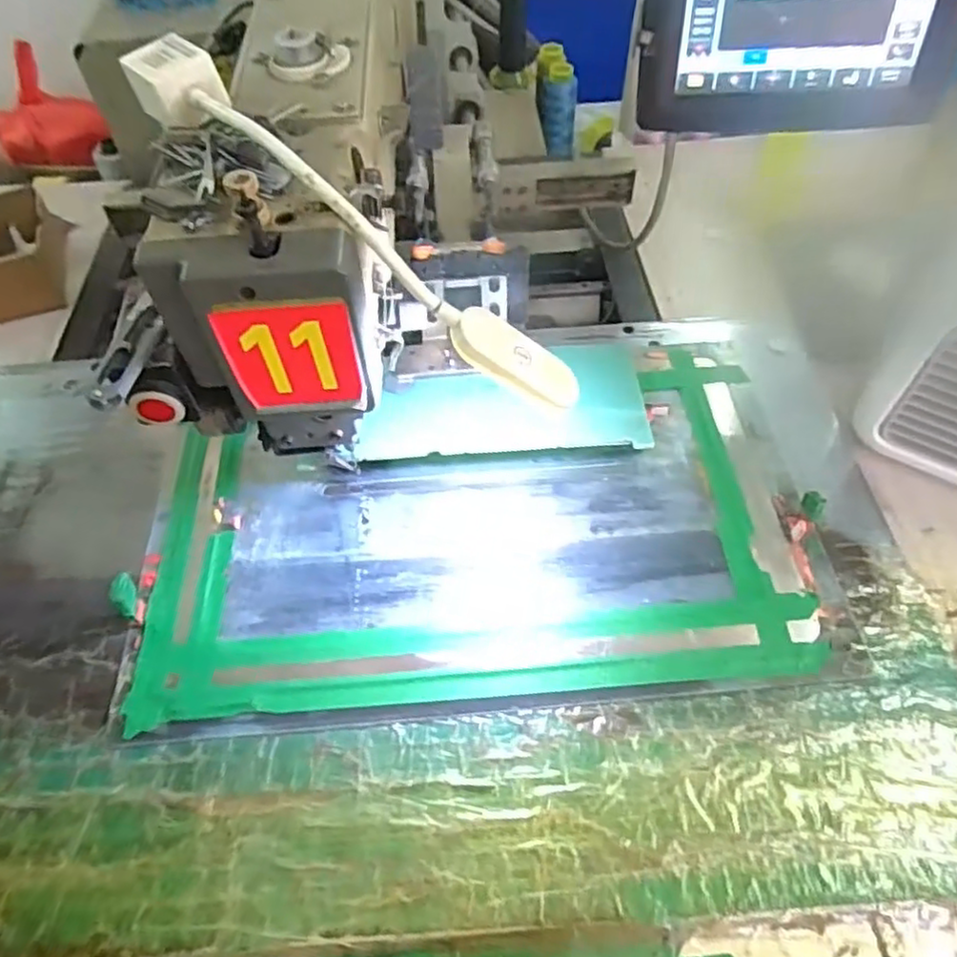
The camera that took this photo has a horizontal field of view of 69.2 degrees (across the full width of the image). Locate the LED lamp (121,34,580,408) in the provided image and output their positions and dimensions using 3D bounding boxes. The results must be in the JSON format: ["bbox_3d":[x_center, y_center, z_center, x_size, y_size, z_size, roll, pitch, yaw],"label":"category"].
[{"bbox_3d":[-0.070,-0.145,0.373,0.321,0.058,0.051,41,67,4],"label":"LED lamp"}]

